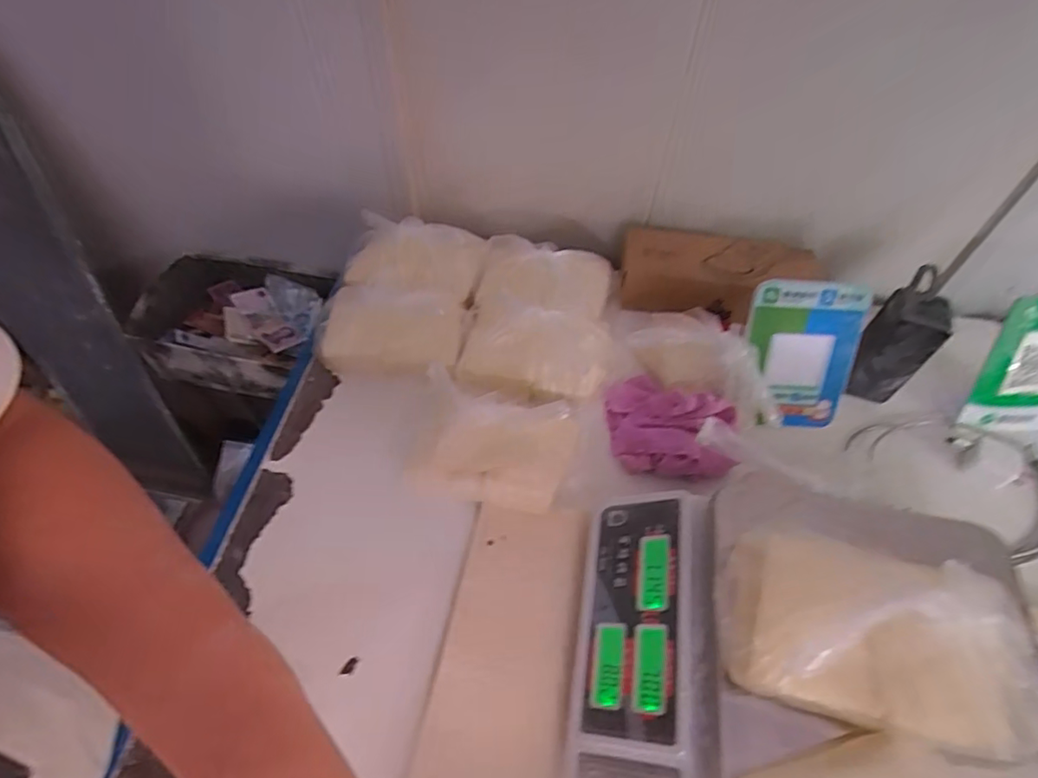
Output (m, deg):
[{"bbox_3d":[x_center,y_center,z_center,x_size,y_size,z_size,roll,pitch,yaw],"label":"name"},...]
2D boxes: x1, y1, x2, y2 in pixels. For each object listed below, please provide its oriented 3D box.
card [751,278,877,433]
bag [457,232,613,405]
[{"bbox_3d":[0.291,-0.032,0.594,0.116,0.156,0.009,3,23,-1],"label":"card"},{"bbox_3d":[0.024,-0.074,0.650,0.166,0.073,0.226,9,55,4],"label":"bag"}]

